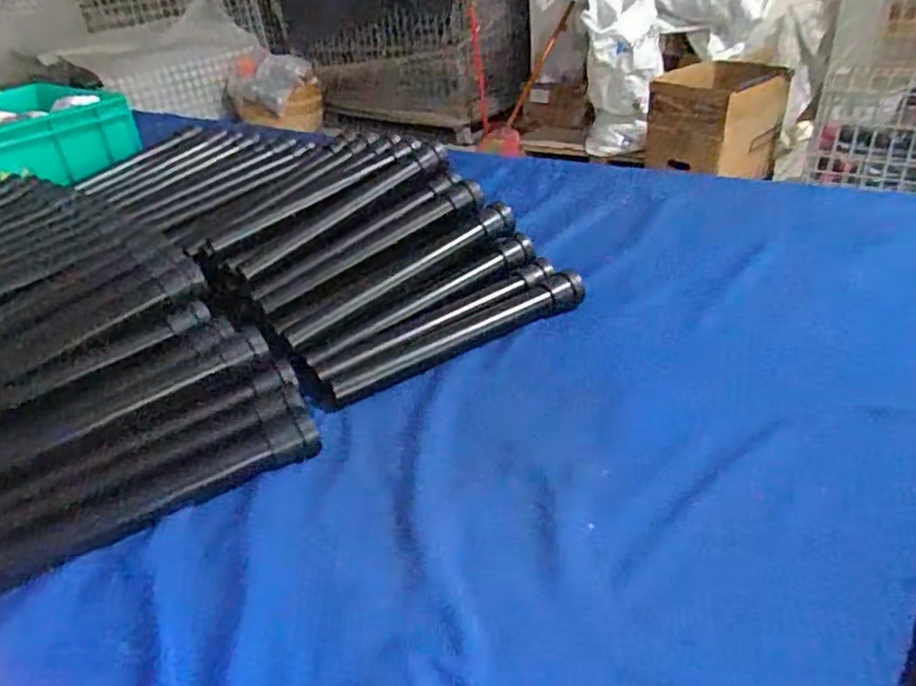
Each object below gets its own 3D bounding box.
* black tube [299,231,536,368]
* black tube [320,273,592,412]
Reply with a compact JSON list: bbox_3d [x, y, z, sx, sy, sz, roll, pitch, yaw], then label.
[{"bbox_3d":[-0.028,-0.040,0.590,0.241,0.040,0.029,-25,36,-26],"label":"black tube"},{"bbox_3d":[0.007,-0.005,0.551,0.248,0.031,0.023,-22,35,-23],"label":"black tube"}]

